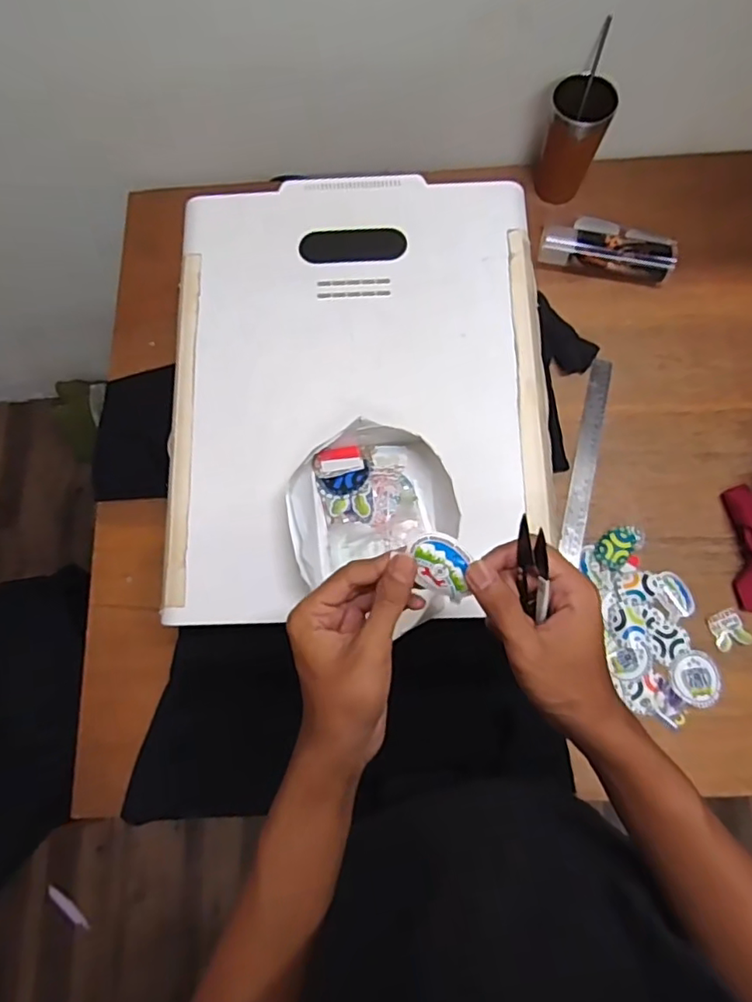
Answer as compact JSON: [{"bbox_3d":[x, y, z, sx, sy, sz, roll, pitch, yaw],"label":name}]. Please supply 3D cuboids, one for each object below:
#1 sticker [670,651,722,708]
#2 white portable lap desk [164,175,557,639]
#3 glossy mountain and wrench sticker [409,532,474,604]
[{"bbox_3d":[0.384,0.214,0.691,0.056,0.005,0.063,-14,76,-3],"label":"sticker"},{"bbox_3d":[-0.021,-0.132,0.627,0.400,0.031,0.502,-2,76,0],"label":"white portable lap desk"},{"bbox_3d":[0.042,0.042,0.375,0.043,0.006,0.039,23,108,-5],"label":"glossy mountain and wrench sticker"}]

